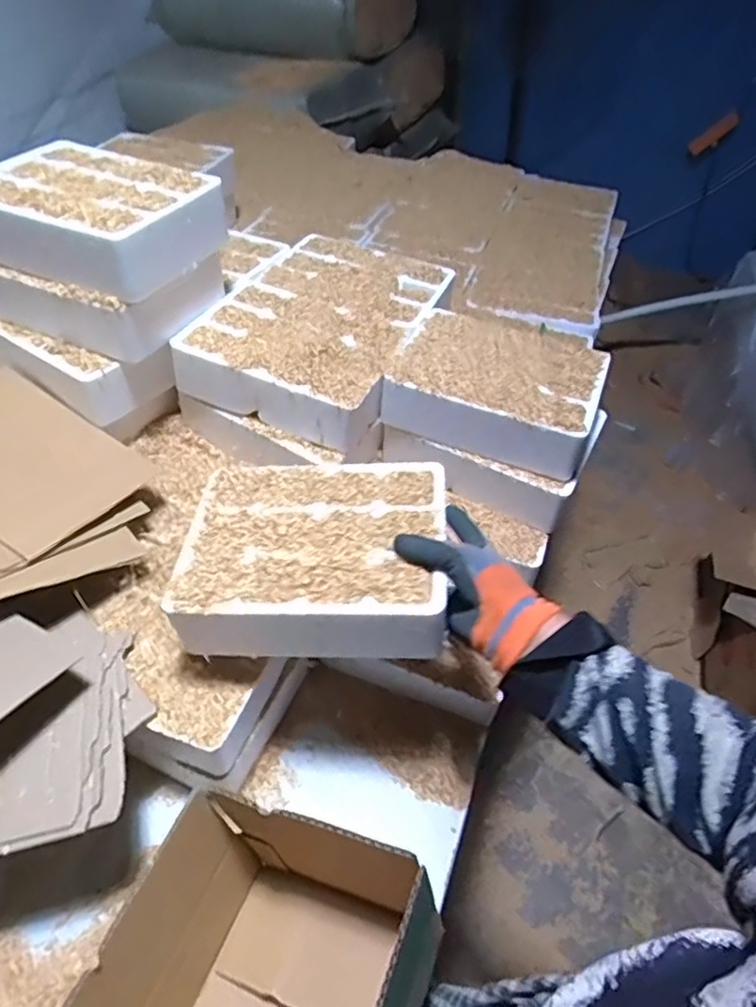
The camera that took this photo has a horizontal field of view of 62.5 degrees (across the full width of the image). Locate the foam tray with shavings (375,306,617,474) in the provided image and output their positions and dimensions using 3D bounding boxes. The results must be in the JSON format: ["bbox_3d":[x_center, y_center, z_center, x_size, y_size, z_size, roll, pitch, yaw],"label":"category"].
[{"bbox_3d":[0.147,-0.147,0.768,0.234,0.066,0.177,19,50,12],"label":"foam tray with shavings"}]

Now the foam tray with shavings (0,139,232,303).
[{"bbox_3d":[-0.322,-0.324,0.700,0.236,0.067,0.178,22,50,14],"label":"foam tray with shavings"}]

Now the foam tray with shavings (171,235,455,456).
[{"bbox_3d":[-0.067,-0.237,0.831,0.236,0.072,0.350,20,50,13],"label":"foam tray with shavings"}]

